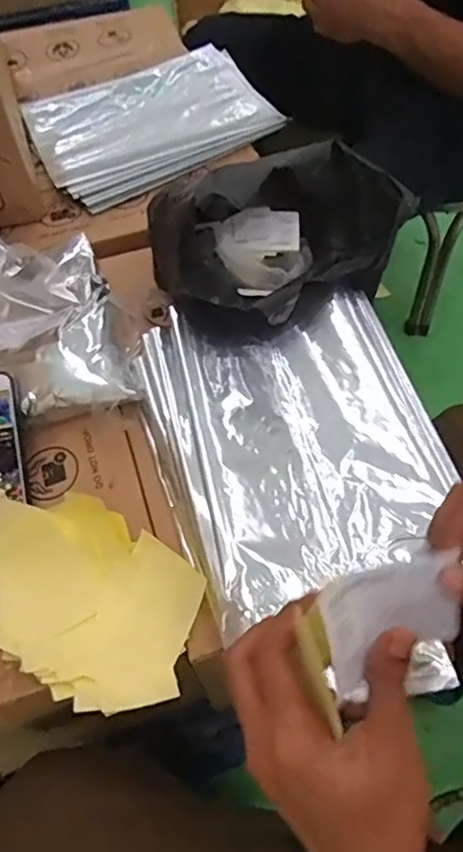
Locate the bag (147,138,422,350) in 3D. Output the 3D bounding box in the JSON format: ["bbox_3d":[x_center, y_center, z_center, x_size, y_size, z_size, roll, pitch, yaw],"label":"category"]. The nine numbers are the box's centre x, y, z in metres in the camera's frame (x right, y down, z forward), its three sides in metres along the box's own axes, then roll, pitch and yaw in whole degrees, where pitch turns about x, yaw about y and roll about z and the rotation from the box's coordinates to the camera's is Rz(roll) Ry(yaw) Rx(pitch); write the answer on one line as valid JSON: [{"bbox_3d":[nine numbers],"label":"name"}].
[{"bbox_3d":[0.050,-0.183,0.547,0.226,0.111,0.139,-19,60,-9],"label":"bag"}]

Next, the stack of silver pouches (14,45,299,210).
[{"bbox_3d":[-0.103,-0.405,0.776,0.303,0.038,0.242,-25,62,-13],"label":"stack of silver pouches"}]

